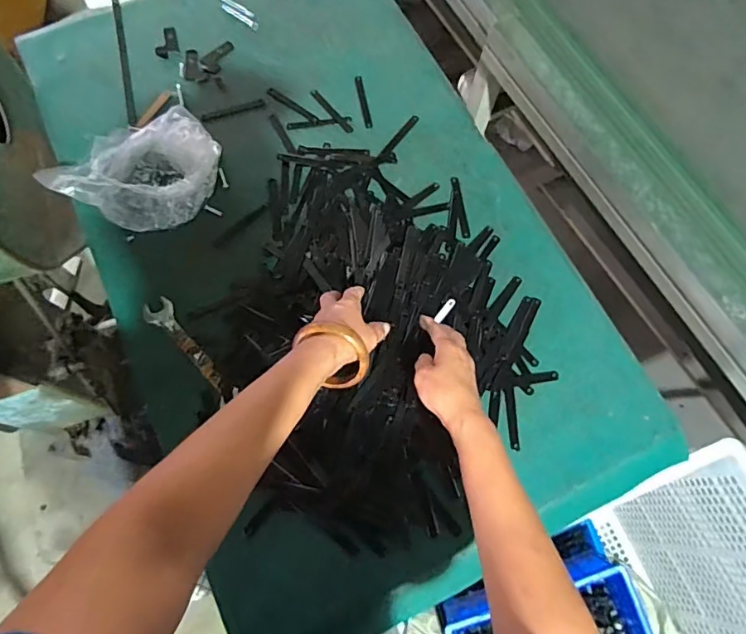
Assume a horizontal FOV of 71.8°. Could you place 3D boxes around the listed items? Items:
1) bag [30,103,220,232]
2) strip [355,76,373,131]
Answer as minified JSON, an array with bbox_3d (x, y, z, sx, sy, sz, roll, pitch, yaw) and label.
[{"bbox_3d":[-0.321,-0.210,0.736,0.173,0.076,0.179,21,71,7],"label":"bag"},{"bbox_3d":[-0.015,-0.343,0.823,0.012,0.010,0.096,-10,70,-5],"label":"strip"}]

